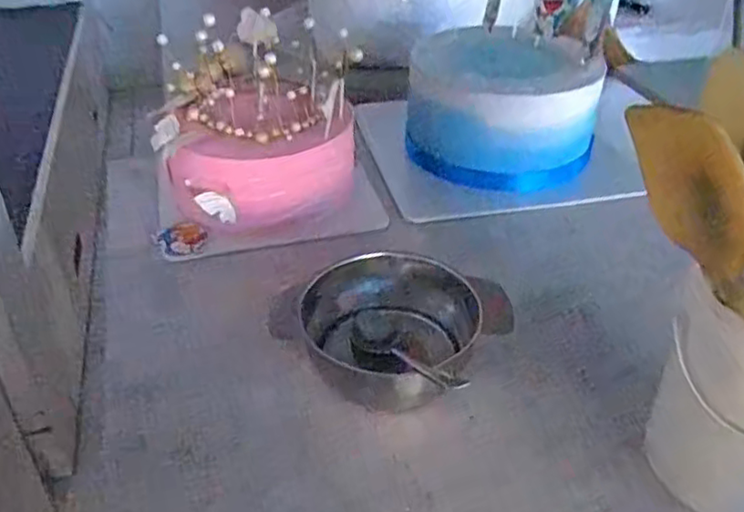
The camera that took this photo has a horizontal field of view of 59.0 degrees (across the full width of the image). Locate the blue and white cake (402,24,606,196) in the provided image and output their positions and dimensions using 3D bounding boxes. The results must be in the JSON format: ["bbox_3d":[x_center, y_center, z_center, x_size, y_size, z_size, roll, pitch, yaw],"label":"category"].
[{"bbox_3d":[0.133,-0.162,0.717,0.151,0.119,0.178,-23,42,-29],"label":"blue and white cake"}]

